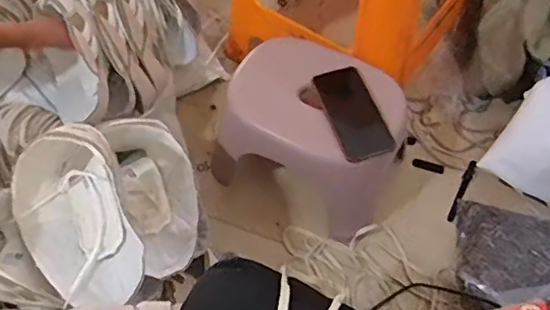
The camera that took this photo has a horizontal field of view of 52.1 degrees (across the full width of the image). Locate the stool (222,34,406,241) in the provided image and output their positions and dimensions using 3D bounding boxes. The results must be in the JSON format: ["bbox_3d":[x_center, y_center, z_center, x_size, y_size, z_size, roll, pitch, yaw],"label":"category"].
[{"bbox_3d":[0.067,-0.031,0.932,0.272,0.203,0.220,28,62,15],"label":"stool"}]

